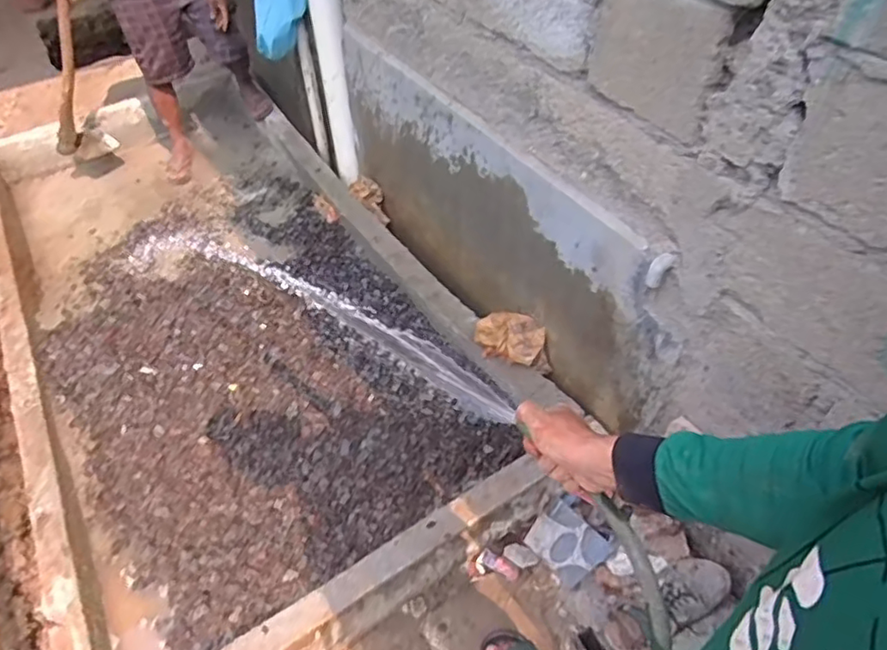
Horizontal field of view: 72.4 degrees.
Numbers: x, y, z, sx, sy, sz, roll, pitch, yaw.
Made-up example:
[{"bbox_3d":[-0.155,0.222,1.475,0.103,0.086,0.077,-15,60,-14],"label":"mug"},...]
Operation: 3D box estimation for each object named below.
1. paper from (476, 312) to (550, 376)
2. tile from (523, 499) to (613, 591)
[{"bbox_3d":[0.176,0.046,1.529,0.200,0.123,0.091,16,50,16],"label":"paper"},{"bbox_3d":[0.276,0.487,1.359,0.166,0.018,0.133,39,95,41],"label":"tile"}]

